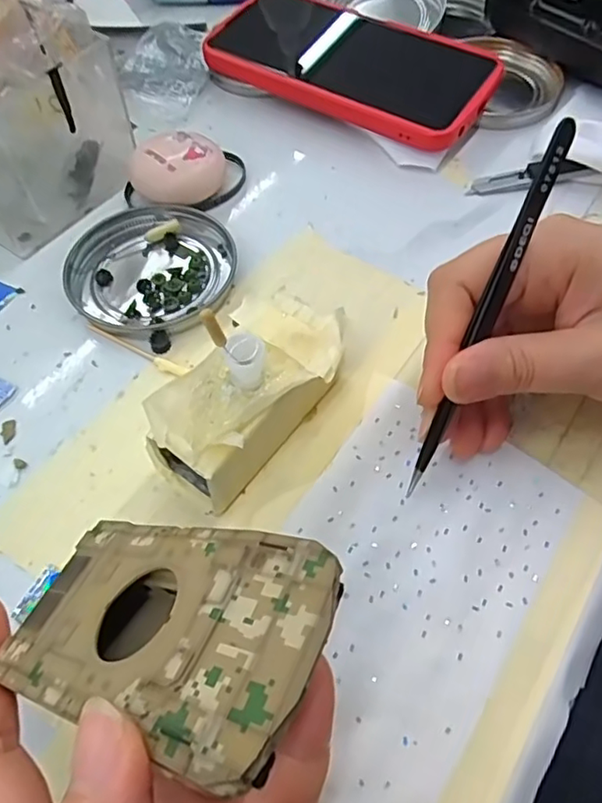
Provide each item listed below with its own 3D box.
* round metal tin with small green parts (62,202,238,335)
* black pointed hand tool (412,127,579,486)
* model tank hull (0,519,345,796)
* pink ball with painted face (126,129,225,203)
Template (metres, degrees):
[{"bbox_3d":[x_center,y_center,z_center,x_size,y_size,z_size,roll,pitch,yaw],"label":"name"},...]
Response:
[{"bbox_3d":[-0.072,-0.064,0.282,0.075,0.008,0.077,-1,59,1],"label":"round metal tin with small green parts"},{"bbox_3d":[0.062,-0.026,0.202,0.006,0.131,0.008,24,21,15],"label":"black pointed hand tool"},{"bbox_3d":[-0.032,0.054,0.142,0.093,0.019,0.049,-4,51,42],"label":"model tank hull"},{"bbox_3d":[-0.062,-0.119,0.305,0.047,0.024,0.035,-31,63,-16],"label":"pink ball with painted face"}]

